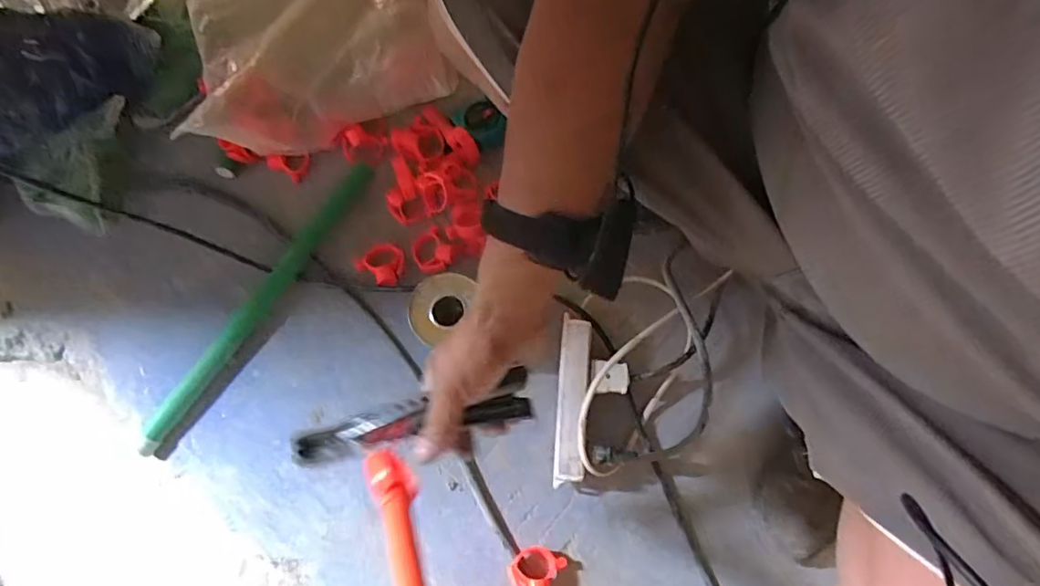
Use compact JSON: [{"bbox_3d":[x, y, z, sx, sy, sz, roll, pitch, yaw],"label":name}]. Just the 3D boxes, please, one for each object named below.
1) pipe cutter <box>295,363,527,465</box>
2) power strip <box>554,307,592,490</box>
[{"bbox_3d":[-0.084,0.096,0.420,0.185,0.059,0.031,-12,74,-4],"label":"pipe cutter"},{"bbox_3d":[0.056,0.111,0.593,0.032,0.033,0.174,5,73,1],"label":"power strip"}]

